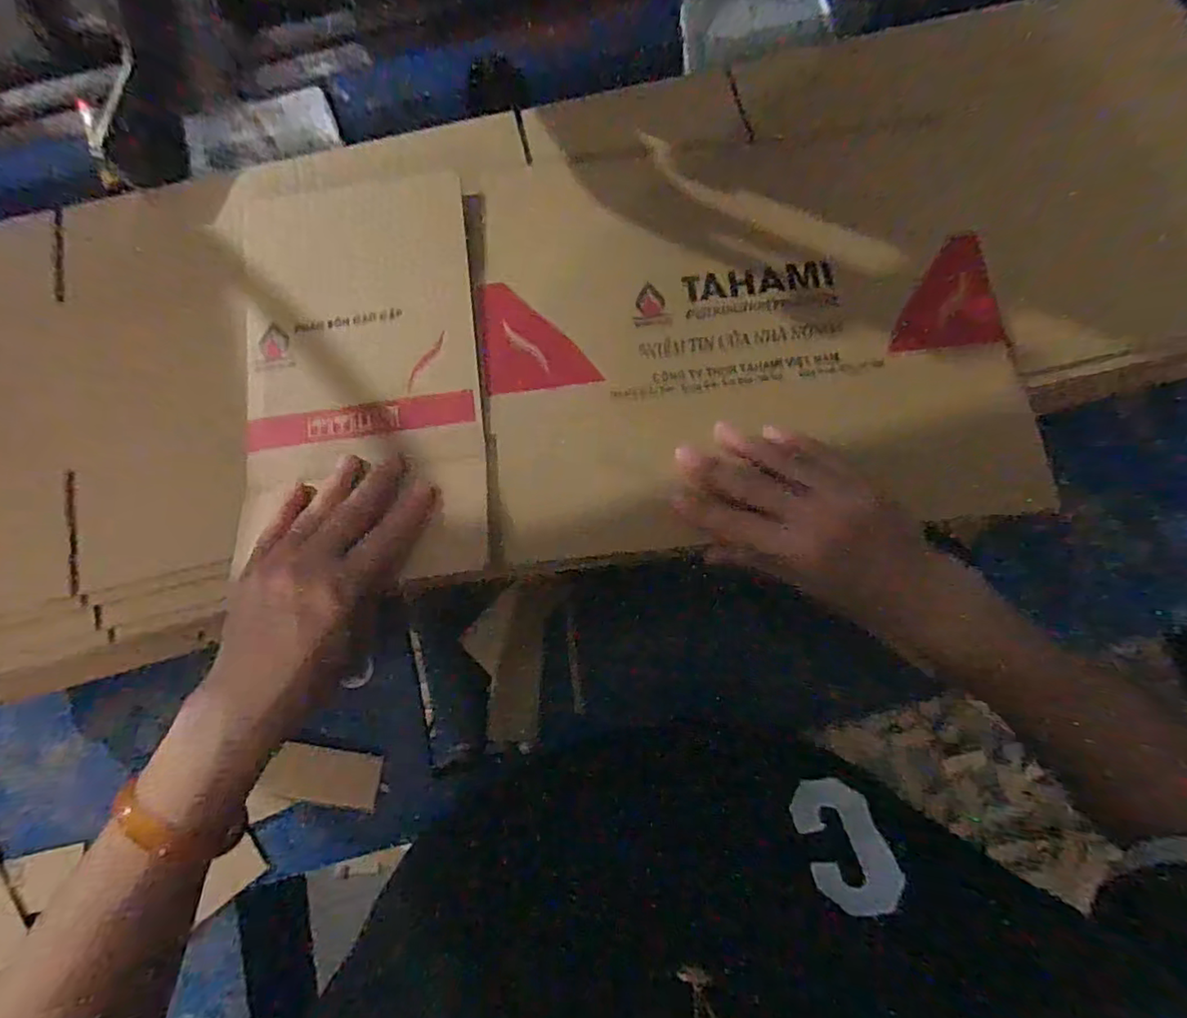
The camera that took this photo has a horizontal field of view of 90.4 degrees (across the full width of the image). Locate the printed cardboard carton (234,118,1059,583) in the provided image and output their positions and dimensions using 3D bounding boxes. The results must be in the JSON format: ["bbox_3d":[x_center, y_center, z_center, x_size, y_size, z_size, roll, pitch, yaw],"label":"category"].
[{"bbox_3d":[0.015,-0.109,0.372,0.470,0.021,0.268,-5,78,0],"label":"printed cardboard carton"}]

